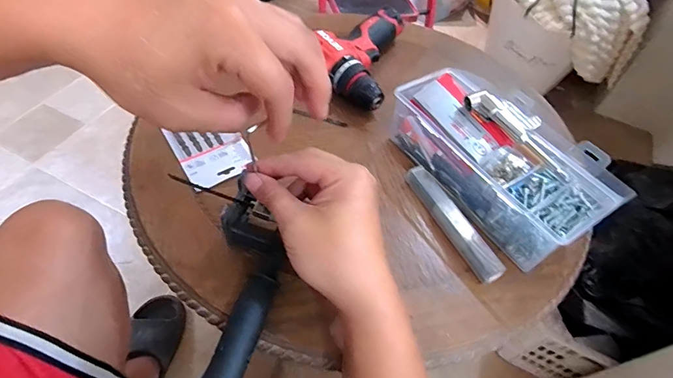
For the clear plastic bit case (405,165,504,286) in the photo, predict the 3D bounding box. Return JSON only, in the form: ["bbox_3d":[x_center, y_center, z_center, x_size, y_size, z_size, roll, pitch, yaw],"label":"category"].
[{"bbox_3d":[0.125,0.033,0.425,0.023,0.020,0.147,-20,57,-19],"label":"clear plastic bit case"}]

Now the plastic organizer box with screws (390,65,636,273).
[{"bbox_3d":[0.175,-0.038,0.440,0.105,0.084,0.236,-25,59,-21],"label":"plastic organizer box with screws"}]

